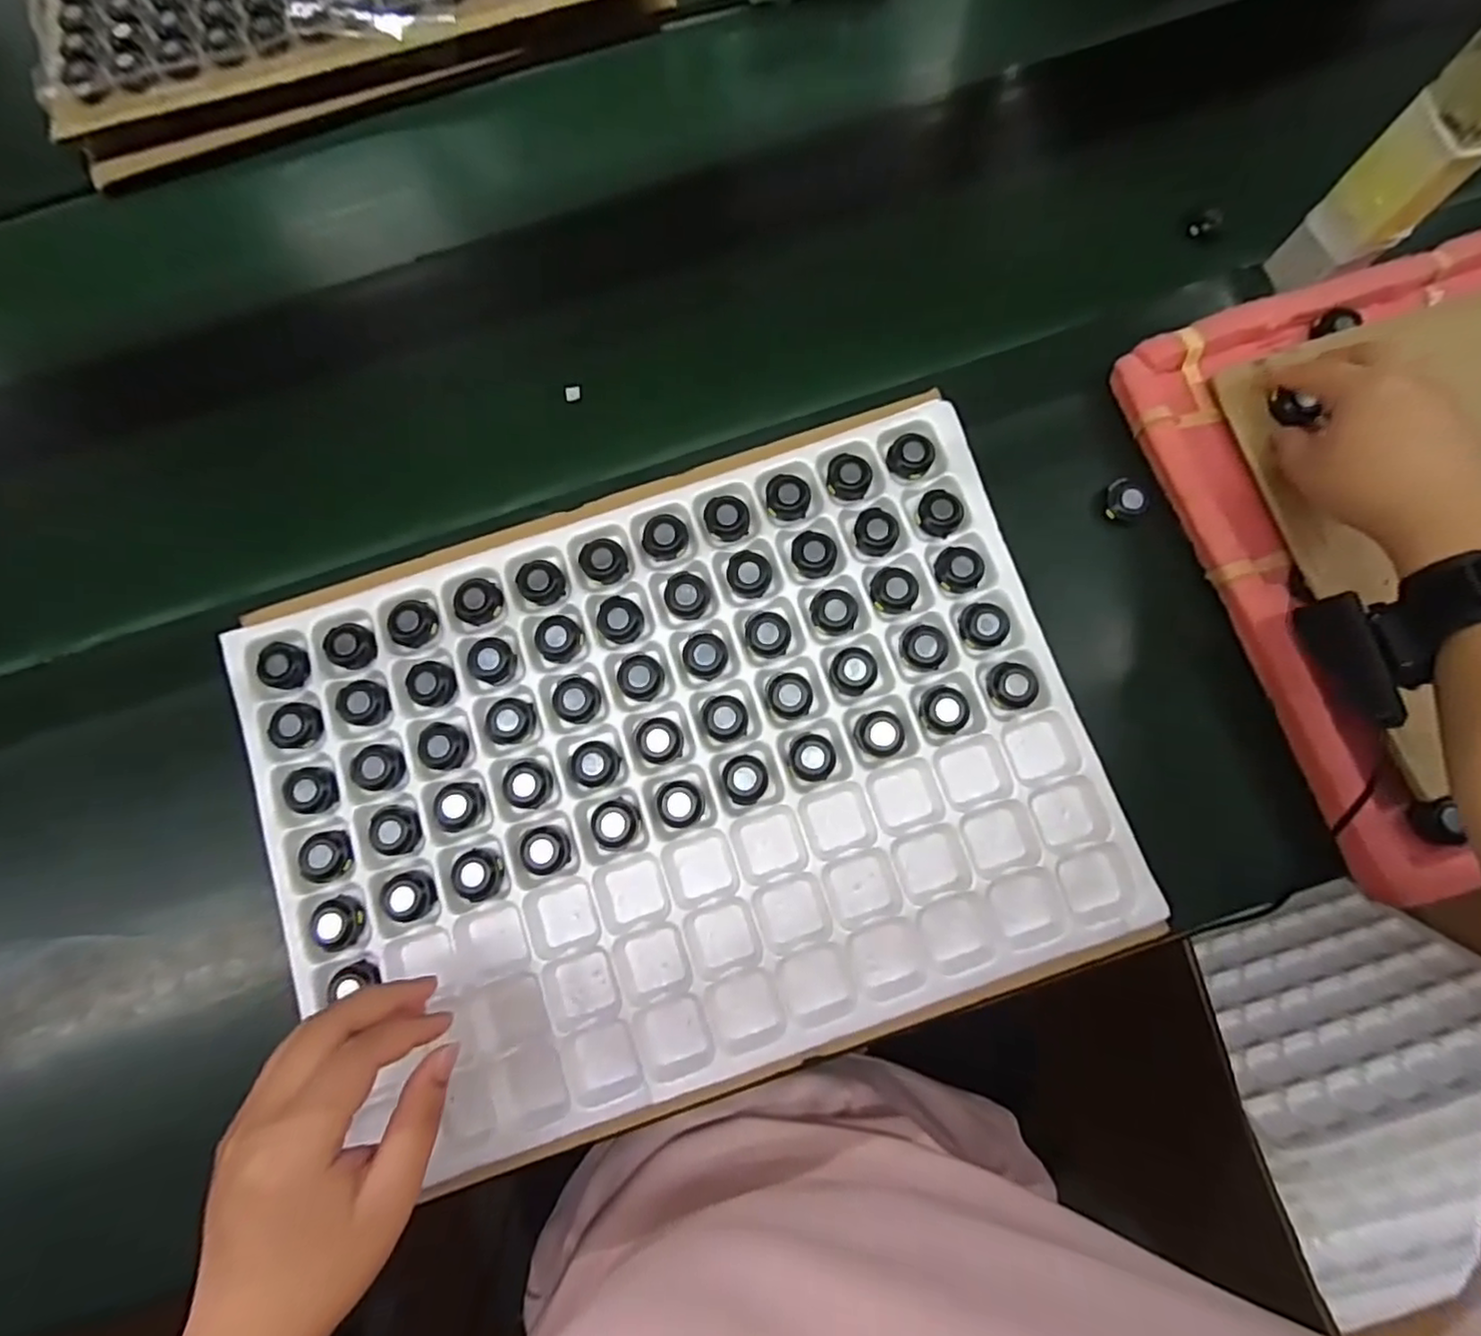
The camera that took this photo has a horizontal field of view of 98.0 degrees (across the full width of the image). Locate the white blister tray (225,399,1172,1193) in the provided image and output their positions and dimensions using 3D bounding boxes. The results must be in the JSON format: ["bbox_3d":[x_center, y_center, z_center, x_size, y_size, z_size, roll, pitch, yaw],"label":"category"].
[{"bbox_3d":[-0.039,0.067,0.405,0.490,0.026,0.348,-19,78,-3],"label":"white blister tray"}]

